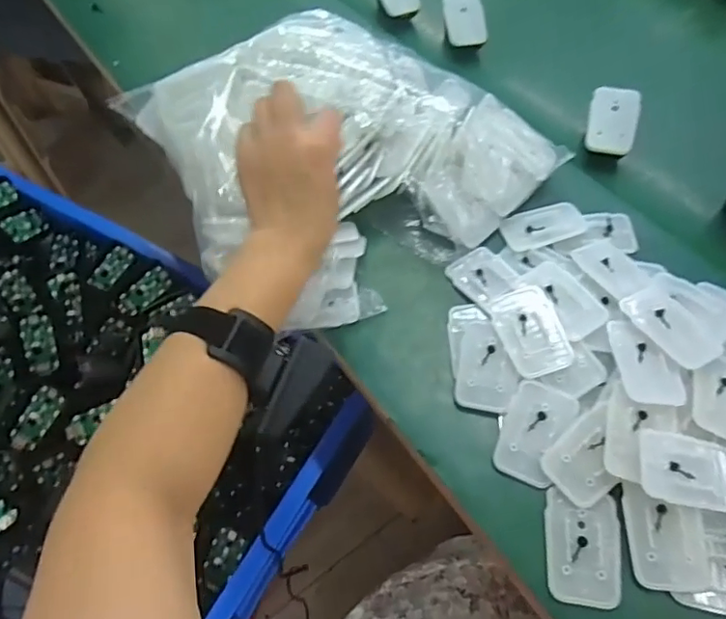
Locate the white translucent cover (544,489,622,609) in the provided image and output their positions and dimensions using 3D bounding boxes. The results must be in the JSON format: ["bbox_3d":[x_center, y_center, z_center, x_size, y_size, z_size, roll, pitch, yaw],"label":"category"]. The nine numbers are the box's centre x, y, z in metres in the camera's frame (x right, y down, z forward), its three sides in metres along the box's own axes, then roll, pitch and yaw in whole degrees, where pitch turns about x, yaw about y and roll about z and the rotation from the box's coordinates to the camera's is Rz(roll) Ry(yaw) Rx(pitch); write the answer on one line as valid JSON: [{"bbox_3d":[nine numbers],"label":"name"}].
[{"bbox_3d":[0.141,0.153,0.357,0.044,0.006,0.066,6,57,5],"label":"white translucent cover"}]

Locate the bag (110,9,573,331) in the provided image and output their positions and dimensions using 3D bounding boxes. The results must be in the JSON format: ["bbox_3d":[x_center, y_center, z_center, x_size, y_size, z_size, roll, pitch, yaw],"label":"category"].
[{"bbox_3d":[-0.019,-0.157,0.509,0.304,0.085,0.288,-26,60,-15],"label":"bag"}]

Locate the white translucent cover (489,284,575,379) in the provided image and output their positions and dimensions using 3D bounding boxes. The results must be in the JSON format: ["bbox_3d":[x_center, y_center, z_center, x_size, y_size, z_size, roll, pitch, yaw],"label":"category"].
[{"bbox_3d":[0.127,0.015,0.427,0.046,0.013,0.075,-13,58,-7],"label":"white translucent cover"}]

